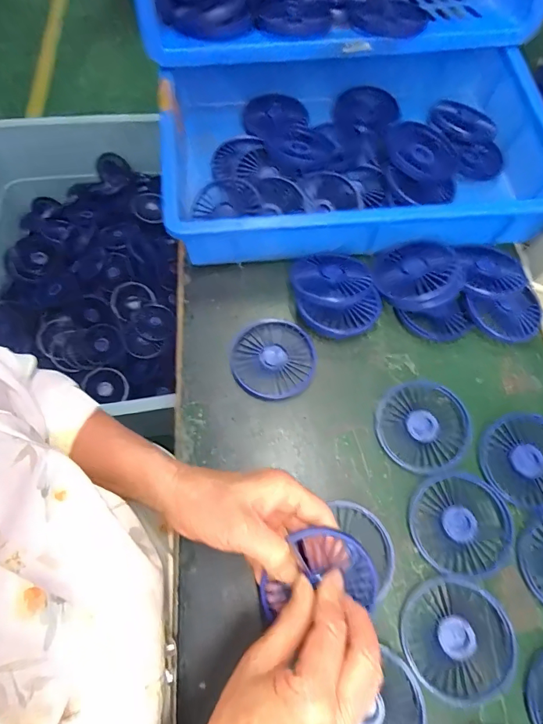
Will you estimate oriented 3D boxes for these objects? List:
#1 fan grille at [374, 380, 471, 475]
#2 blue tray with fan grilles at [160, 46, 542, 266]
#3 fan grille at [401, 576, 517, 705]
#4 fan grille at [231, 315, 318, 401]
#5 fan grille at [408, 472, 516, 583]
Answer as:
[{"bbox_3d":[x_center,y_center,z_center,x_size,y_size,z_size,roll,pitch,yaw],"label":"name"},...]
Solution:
[{"bbox_3d":[0.150,0.062,0.426,0.087,0.016,0.085,1,69,-3],"label":"fan grille"},{"bbox_3d":[0.103,-0.257,0.523,0.444,0.081,0.280,-4,69,-4],"label":"blue tray with fan grilles"},{"bbox_3d":[0.154,0.226,0.354,0.084,0.008,0.084,1,69,-3],"label":"fan grille"},{"bbox_3d":[0.002,-0.005,0.450,0.085,0.012,0.086,1,69,-3],"label":"fan grille"},{"bbox_3d":[0.172,0.146,0.389,0.084,0.014,0.086,1,69,-3],"label":"fan grille"}]

